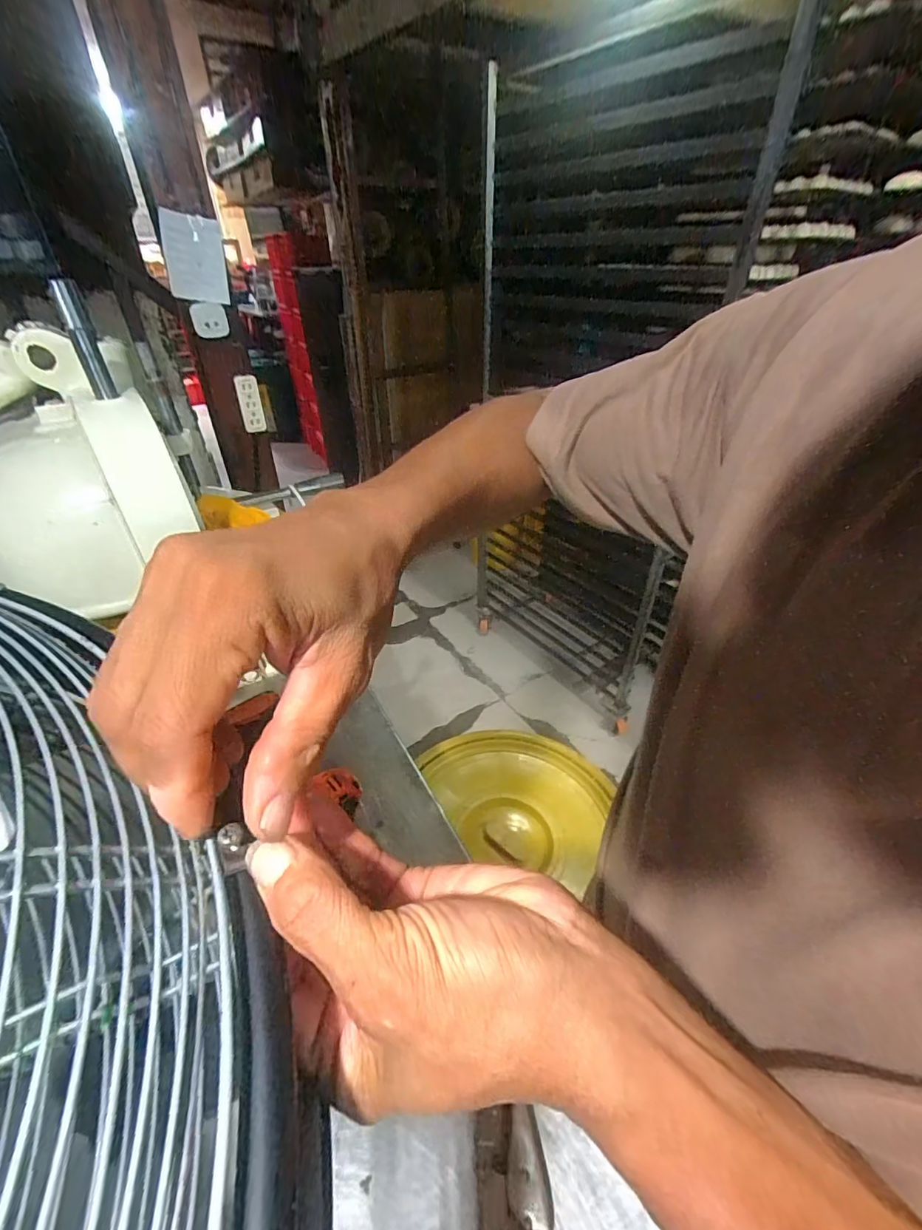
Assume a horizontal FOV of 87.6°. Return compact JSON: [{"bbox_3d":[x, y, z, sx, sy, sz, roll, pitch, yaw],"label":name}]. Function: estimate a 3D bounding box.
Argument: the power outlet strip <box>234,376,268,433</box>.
[{"bbox_3d":[-0.444,-0.445,1.016,0.046,0.112,0.020,-16,40,-18],"label":"power outlet strip"}]

